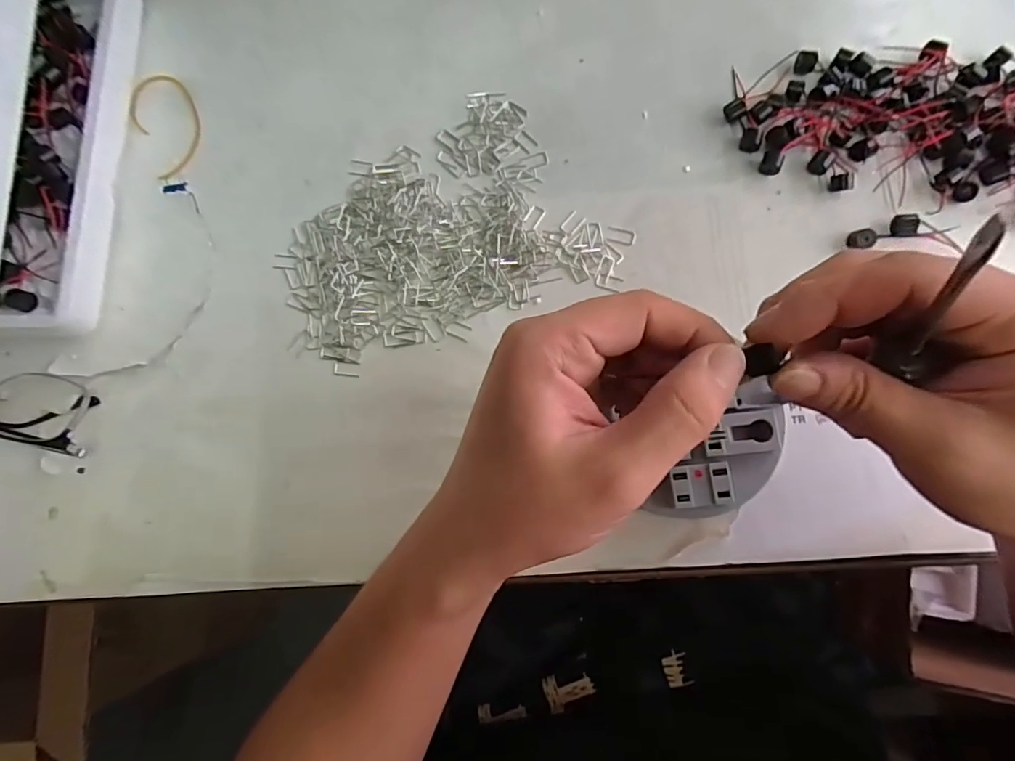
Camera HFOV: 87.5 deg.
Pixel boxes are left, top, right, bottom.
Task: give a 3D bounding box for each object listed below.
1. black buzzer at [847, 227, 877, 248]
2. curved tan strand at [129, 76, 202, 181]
[{"bbox_3d":[0.202,-0.081,0.301,0.012,0.010,0.012,0,81,2],"label":"black buzzer"},{"bbox_3d":[-0.218,-0.166,0.340,0.038,0.006,0.075,-29,81,-2],"label":"curved tan strand"}]

